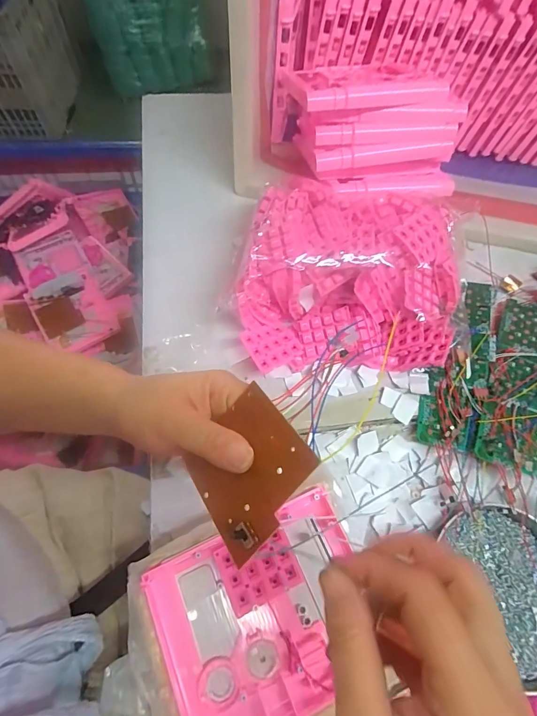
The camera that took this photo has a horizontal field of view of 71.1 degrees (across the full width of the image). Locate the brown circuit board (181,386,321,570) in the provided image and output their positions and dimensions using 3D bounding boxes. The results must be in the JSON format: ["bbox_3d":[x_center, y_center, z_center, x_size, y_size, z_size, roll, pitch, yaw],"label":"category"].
[{"bbox_3d":[-0.013,0.061,0.211,0.070,0.007,0.071,-51,50,6],"label":"brown circuit board"}]

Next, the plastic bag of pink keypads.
[{"bbox_3d":[0.086,-0.088,0.414,0.228,0.094,0.191,2,64,-3],"label":"plastic bag of pink keypads"}]

